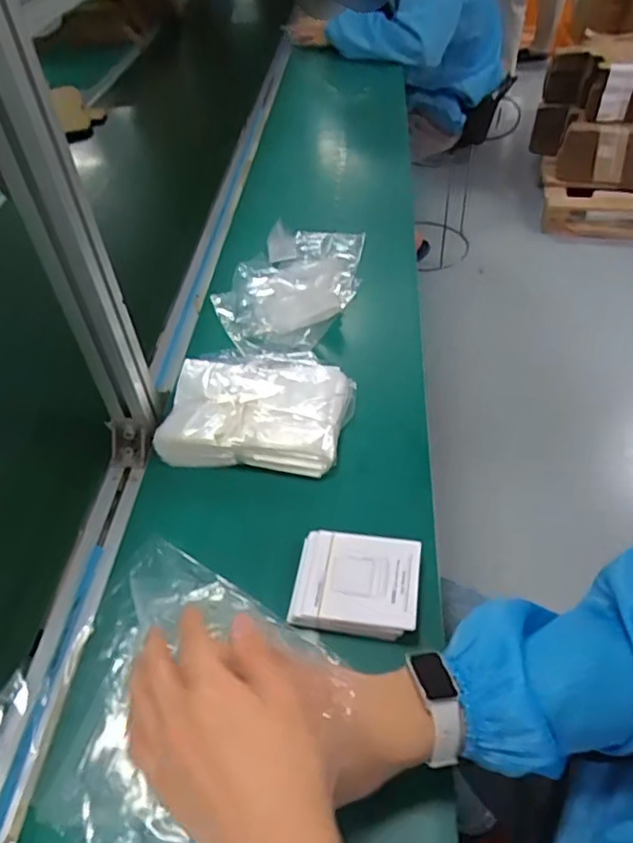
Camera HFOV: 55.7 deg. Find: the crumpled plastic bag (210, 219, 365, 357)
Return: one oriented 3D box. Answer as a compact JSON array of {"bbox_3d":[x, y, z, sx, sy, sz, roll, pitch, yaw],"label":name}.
[{"bbox_3d":[-0.028,-0.208,0.836,0.176,0.037,0.323,13,48,16],"label":"crumpled plastic bag"}]

